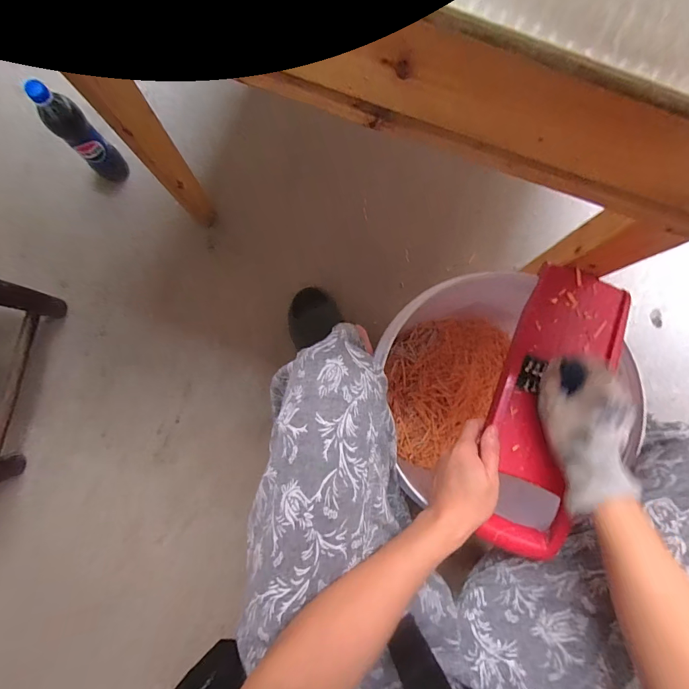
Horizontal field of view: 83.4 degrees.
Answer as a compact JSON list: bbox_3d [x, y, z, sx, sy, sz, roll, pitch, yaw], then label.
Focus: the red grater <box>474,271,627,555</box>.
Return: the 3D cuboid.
[{"bbox_3d":[0.221,0.065,0.415,0.113,0.021,0.306,16,81,0],"label":"red grater"}]

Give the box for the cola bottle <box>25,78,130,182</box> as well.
[{"bbox_3d":[-0.462,-0.366,0.692,0.052,0.216,0.058,43,86,2],"label":"cola bottle"}]

